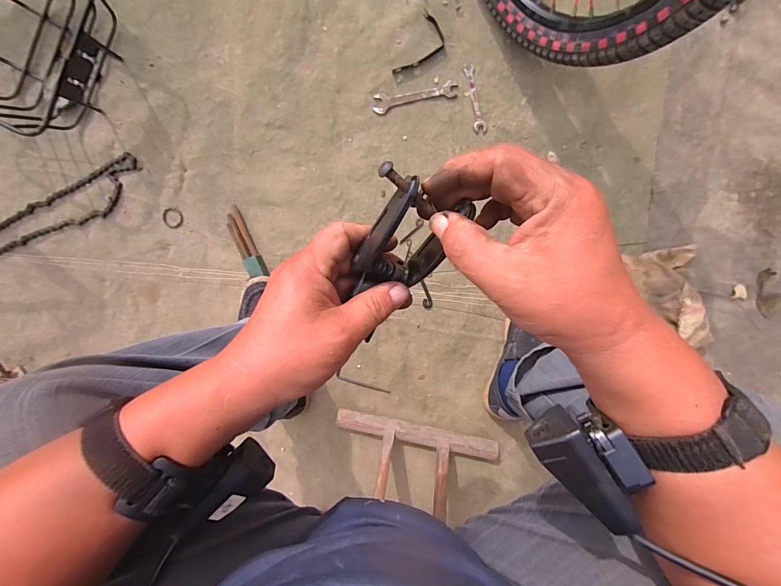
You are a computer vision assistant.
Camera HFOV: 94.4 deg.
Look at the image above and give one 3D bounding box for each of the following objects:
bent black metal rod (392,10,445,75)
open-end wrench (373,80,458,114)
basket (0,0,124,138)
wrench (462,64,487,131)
[{"bbox_3d":[0.056,-0.424,0.631,0.057,0.014,0.109,30,95,-3],"label":"bent black metal rod"},{"bbox_3d":[0.044,-0.351,0.649,0.150,0.004,0.031,-10,96,1],"label":"open-end wrench"},{"bbox_3d":[-0.567,-0.395,0.560,0.245,0.151,0.266,29,96,-4],"label":"basket"},{"bbox_3d":[0.152,-0.348,0.650,0.023,0.005,0.114,-14,96,1],"label":"wrench"}]

